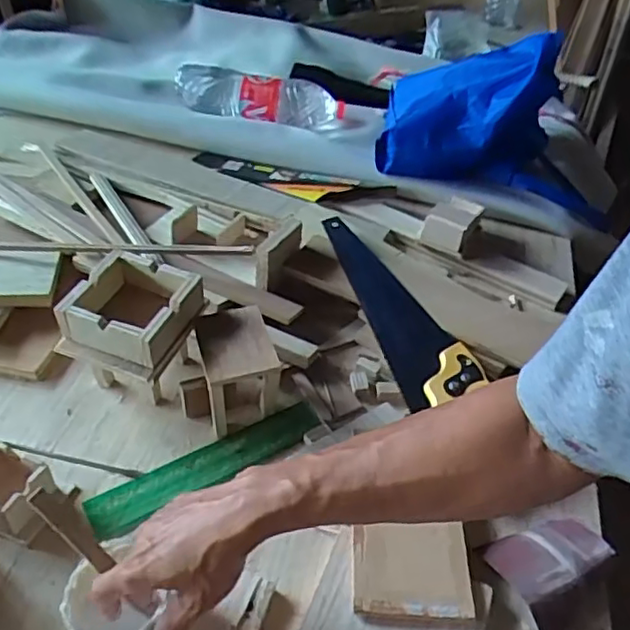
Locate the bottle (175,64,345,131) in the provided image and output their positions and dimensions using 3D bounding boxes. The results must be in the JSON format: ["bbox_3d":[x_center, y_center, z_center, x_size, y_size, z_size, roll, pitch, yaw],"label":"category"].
[{"bbox_3d":[-0.107,-0.406,1.202,0.322,0.069,0.099,15,42,10],"label":"bottle"}]

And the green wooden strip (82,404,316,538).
[{"bbox_3d":[-0.109,0.153,0.663,0.249,0.010,0.054,-21,48,-27],"label":"green wooden strip"}]

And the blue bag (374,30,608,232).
[{"bbox_3d":[0.299,-0.336,1.058,0.358,0.199,0.226,11,41,6],"label":"blue bag"}]

